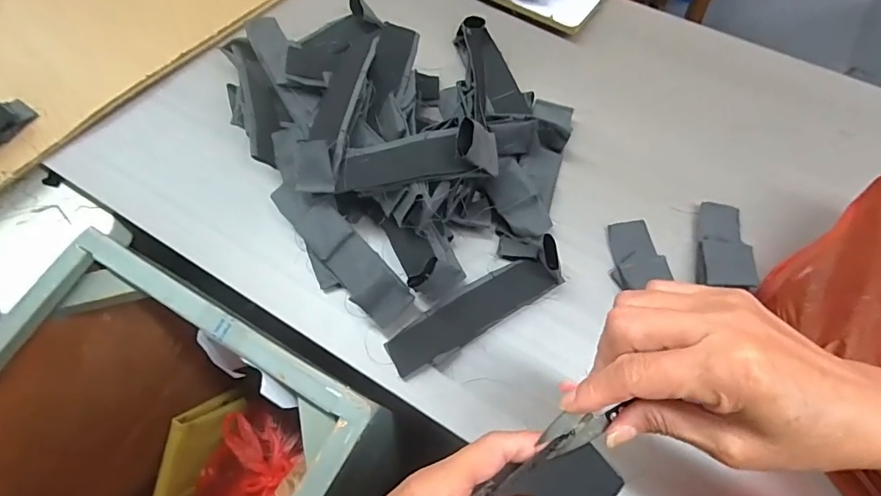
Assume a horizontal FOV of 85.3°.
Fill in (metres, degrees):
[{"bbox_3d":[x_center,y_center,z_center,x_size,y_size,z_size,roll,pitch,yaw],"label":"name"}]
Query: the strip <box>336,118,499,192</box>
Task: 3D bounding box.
[{"bbox_3d":[-0.028,-0.088,0.467,0.155,0.050,0.050,-6,65,21],"label":"strip"}]

